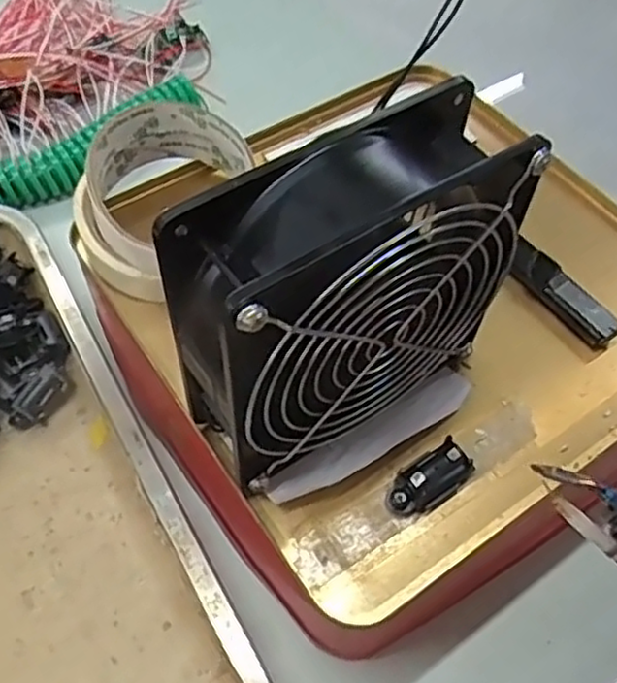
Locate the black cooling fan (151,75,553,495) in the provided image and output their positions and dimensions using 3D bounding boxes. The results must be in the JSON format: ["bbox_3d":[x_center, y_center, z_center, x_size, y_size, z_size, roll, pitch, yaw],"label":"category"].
[{"bbox_3d":[0.016,-0.011,0.251,0.120,0.122,0.052,-32,63,-19],"label":"black cooling fan"}]

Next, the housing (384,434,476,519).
[{"bbox_3d":[0.045,0.052,0.273,0.034,0.014,0.018,-30,62,-18],"label":"housing"}]

